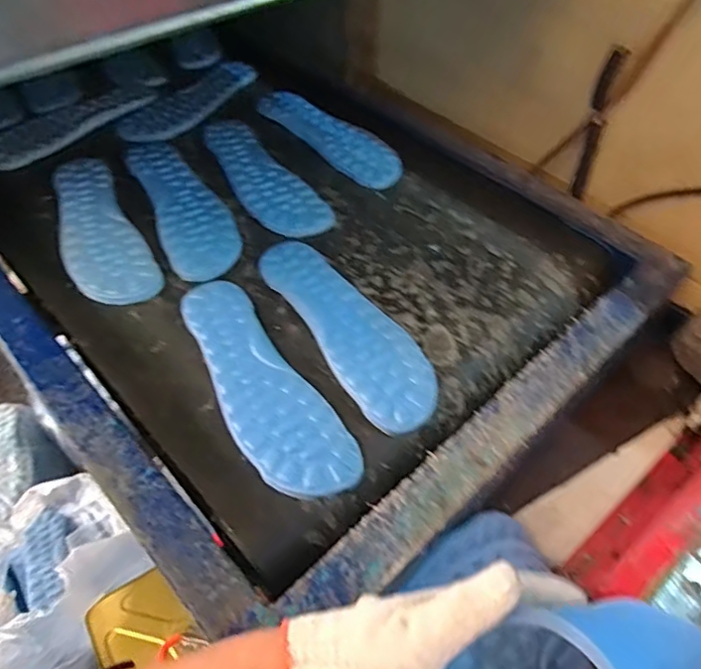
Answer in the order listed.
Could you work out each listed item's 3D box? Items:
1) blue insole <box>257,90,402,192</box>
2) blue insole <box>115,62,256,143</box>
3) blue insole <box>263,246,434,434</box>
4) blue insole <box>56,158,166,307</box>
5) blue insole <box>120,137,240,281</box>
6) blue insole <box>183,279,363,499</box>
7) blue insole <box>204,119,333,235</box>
[{"bbox_3d":[-0.023,-0.271,0.767,0.089,0.010,0.254,-32,59,-25],"label":"blue insole"},{"bbox_3d":[-0.223,-0.339,0.815,0.081,0.010,0.254,29,56,19],"label":"blue insole"},{"bbox_3d":[-0.006,-0.015,0.550,0.078,0.012,0.255,-25,57,-21],"label":"blue insole"},{"bbox_3d":[-0.287,-0.127,0.632,0.081,0.009,0.269,-23,56,-19],"label":"blue insole"},{"bbox_3d":[-0.195,-0.157,0.662,0.082,0.006,0.256,-21,55,-18],"label":"blue insole"},{"bbox_3d":[-0.086,0.037,0.506,0.077,0.007,0.256,-26,57,-21],"label":"blue insole"},{"bbox_3d":[-0.117,-0.208,0.707,0.081,0.008,0.267,-24,56,-20],"label":"blue insole"}]

